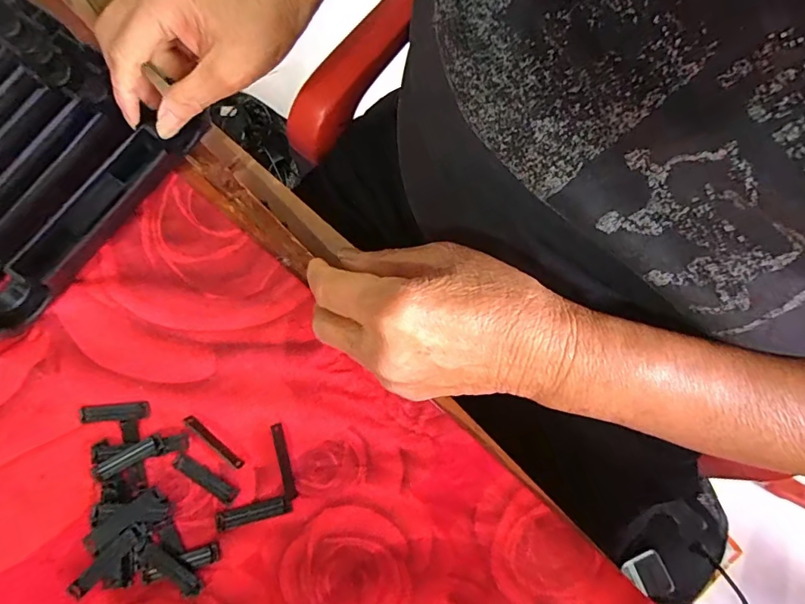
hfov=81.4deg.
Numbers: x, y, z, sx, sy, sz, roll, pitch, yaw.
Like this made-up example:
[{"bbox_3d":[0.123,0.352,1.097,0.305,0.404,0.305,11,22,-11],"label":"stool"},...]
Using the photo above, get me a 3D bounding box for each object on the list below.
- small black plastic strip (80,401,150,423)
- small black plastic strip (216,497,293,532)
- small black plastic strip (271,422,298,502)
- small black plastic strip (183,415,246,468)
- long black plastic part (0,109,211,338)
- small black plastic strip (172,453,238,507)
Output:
[{"bbox_3d":[-0.184,0.070,0.299,0.045,0.004,0.010,-5,76,-1],"label":"small black plastic strip"},{"bbox_3d":[-0.091,0.129,0.285,0.045,0.004,0.010,-15,77,-3],"label":"small black plastic strip"},{"bbox_3d":[-0.074,0.099,0.292,0.007,0.005,0.045,-16,77,-3],"label":"small black plastic strip"},{"bbox_3d":[-0.118,0.088,0.293,0.046,0.006,0.005,39,80,9],"label":"small black plastic strip"},{"bbox_3d":[-0.211,-0.064,0.315,0.031,0.035,0.191,34,77,8],"label":"long black plastic part"},{"bbox_3d":[-0.123,0.110,0.291,0.044,0.004,0.010,31,78,7],"label":"small black plastic strip"}]

